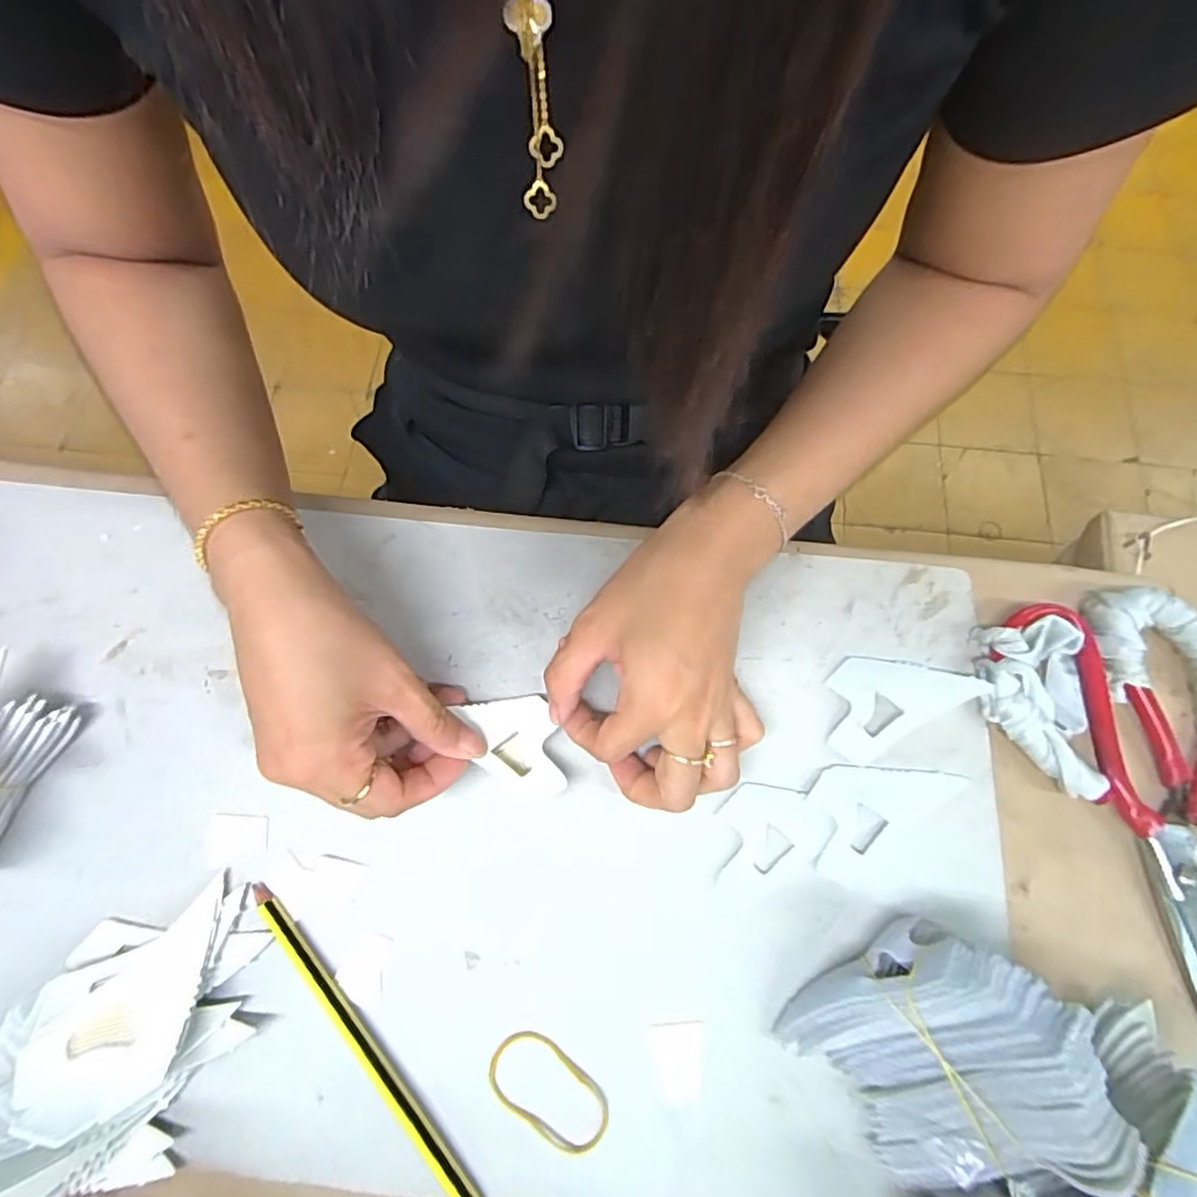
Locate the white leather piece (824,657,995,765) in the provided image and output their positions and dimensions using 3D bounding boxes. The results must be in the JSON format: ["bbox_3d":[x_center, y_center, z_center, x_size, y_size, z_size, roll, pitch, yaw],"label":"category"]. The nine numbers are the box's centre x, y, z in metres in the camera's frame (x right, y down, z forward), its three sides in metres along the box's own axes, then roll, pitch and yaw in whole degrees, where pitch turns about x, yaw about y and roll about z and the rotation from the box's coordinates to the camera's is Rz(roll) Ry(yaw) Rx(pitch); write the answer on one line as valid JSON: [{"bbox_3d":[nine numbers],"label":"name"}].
[{"bbox_3d":[0.148,0.047,0.315,0.079,0.006,0.045,-30,73,-3],"label":"white leather piece"}]

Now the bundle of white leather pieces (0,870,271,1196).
[{"bbox_3d":[-0.201,0.187,0.254,0.114,0.034,0.098,-22,71,-8],"label":"bundle of white leather pieces"}]

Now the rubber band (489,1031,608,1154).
[{"bbox_3d":[-0.021,0.208,0.259,0.054,0.004,0.029,30,72,10],"label":"rubber band"}]

